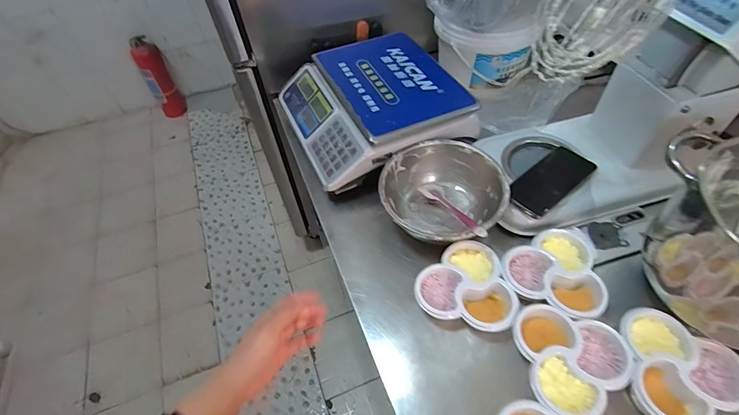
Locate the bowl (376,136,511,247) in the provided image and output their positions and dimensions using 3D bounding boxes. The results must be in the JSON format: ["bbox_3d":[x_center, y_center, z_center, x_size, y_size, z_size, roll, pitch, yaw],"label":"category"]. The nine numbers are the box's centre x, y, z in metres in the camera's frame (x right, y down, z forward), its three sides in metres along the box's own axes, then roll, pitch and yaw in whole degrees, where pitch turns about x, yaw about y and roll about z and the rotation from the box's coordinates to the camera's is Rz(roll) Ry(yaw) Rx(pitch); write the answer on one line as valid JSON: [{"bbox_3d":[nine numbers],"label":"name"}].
[{"bbox_3d":[0.125,-0.016,0.658,0.203,0.091,0.203,-1,53,2],"label":"bowl"}]

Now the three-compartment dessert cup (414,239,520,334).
[{"bbox_3d":[0.153,0.131,0.572,0.133,0.051,0.137,-1,53,2],"label":"three-compartment dessert cup"}]

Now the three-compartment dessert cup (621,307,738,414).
[{"bbox_3d":[0.388,0.211,0.482,0.129,0.041,0.144,-38,60,-23],"label":"three-compartment dessert cup"}]

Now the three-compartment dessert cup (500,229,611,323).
[{"bbox_3d":[0.287,0.091,0.575,0.141,0.040,0.139,-1,53,2],"label":"three-compartment dessert cup"}]

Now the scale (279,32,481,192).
[{"bbox_3d":[-0.005,-0.227,0.758,0.315,0.107,0.328,-23,56,-12],"label":"scale"}]

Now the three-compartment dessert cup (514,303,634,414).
[{"bbox_3d":[0.258,0.206,0.493,0.137,0.035,0.130,-1,53,2],"label":"three-compartment dessert cup"}]

